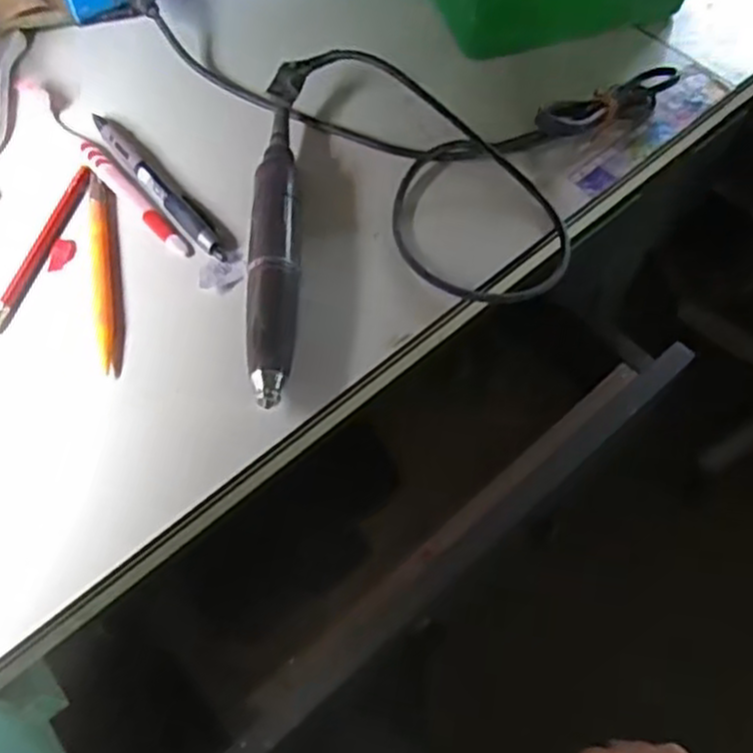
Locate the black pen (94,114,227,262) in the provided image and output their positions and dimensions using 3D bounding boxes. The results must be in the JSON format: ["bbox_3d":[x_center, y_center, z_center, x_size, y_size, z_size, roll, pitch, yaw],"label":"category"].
[{"bbox_3d":[-0.127,-0.111,0.435,0.013,0.007,0.136,-35,67,-18],"label":"black pen"}]

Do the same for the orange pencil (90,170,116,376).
[{"bbox_3d":[-0.147,-0.059,0.409,0.010,0.004,0.129,-10,62,-7],"label":"orange pencil"}]

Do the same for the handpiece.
[{"bbox_3d":[-0.053,-0.082,0.410,0.025,0.026,0.218,0,61,-1],"label":"handpiece"}]

